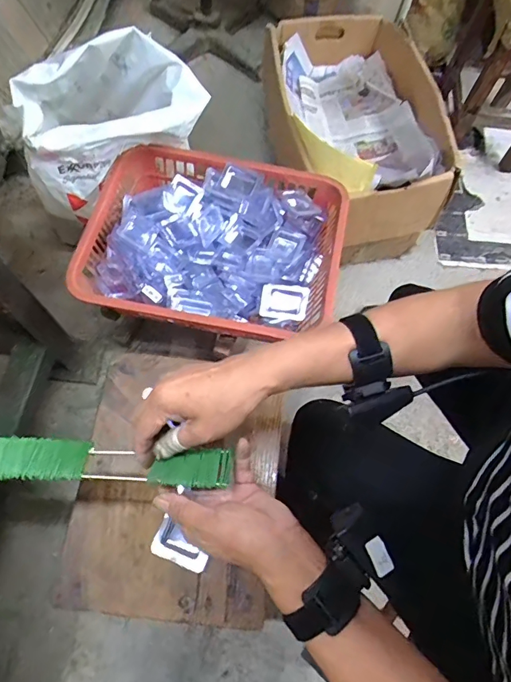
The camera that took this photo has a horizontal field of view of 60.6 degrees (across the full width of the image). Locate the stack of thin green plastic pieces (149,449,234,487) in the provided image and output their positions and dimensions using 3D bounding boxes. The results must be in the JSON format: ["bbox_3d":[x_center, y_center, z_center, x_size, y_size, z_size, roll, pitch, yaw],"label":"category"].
[{"bbox_3d":[-0.057,0.115,0.388,0.071,0.008,0.031,-5,67,-5],"label":"stack of thin green plastic pieces"}]

